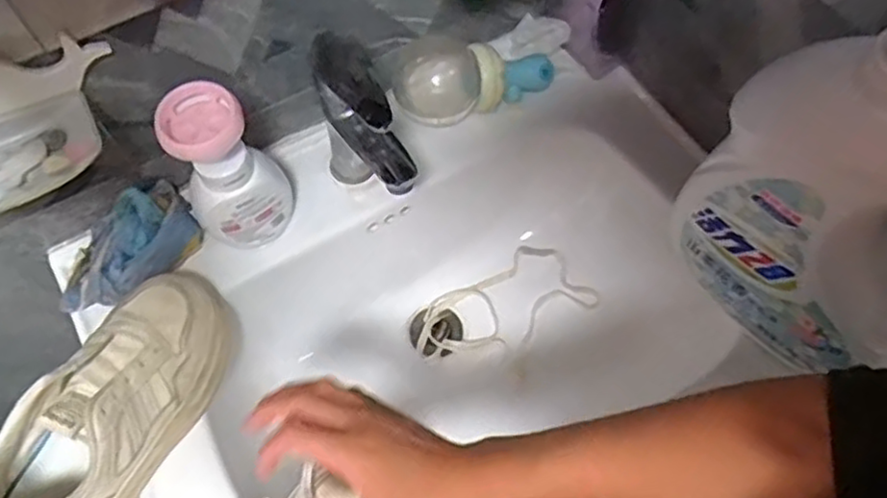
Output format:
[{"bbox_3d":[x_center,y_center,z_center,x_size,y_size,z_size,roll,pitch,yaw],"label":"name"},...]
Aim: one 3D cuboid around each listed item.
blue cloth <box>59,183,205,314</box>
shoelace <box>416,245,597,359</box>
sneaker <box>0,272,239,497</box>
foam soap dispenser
[{"bbox_3d":[-0.284,-0.002,0.618,0.133,0.059,0.078,-39,67,-17],"label":"blue cloth"},{"bbox_3d":[0.059,0.061,0.774,0.196,0.036,0.096,-20,62,-9],"label":"shoelace"},{"bbox_3d":[-0.252,0.120,0.542,0.085,0.093,0.248,18,64,12],"label":"sneaker"},{"bbox_3d":[-0.180,-0.066,0.591,0.078,0.152,0.059,-25,63,-11],"label":"foam soap dispenser"}]

